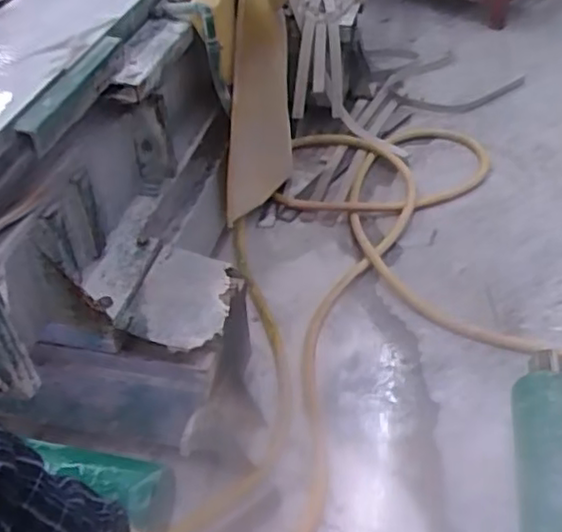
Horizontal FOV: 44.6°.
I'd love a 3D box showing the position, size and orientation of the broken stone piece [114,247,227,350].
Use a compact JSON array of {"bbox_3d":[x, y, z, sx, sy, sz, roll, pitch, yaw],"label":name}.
[{"bbox_3d":[-0.198,0.061,1.397,0.181,0.025,0.254,17,47,2],"label":"broken stone piece"}]

